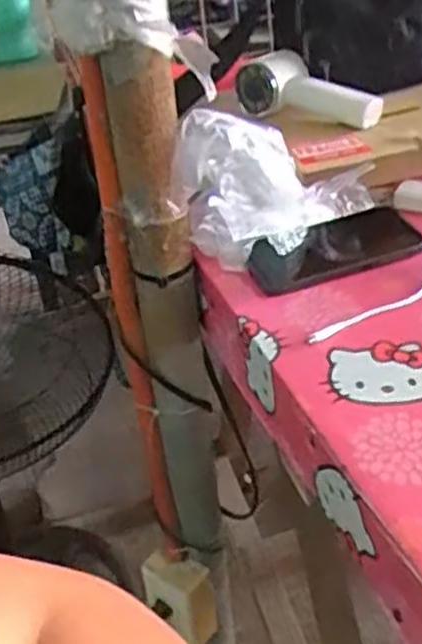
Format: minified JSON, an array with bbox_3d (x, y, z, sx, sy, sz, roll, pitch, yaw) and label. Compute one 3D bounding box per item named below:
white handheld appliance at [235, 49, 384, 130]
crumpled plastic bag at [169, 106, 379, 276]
[{"bbox_3d":[0.102,-0.242,0.833,0.158,0.064,0.075,17,38,5],"label":"white handheld appliance"},{"bbox_3d":[0.061,-0.128,0.718,0.201,0.144,0.068,-26,38,-26],"label":"crumpled plastic bag"}]

